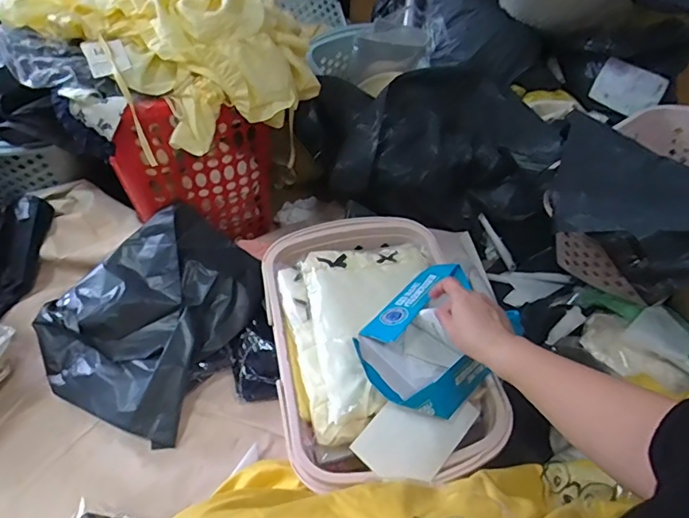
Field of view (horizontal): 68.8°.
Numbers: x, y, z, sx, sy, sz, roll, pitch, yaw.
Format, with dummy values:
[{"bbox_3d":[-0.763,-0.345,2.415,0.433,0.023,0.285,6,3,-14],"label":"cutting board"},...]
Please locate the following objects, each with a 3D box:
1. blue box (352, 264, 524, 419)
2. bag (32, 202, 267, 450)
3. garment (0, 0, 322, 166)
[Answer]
[{"bbox_3d":[0.120,0.107,0.687,0.230,0.056,0.160,-36,59,-29],"label":"blue box"},{"bbox_3d":[-0.358,0.085,0.948,0.331,0.152,0.398,24,51,18],"label":"bag"},{"bbox_3d":[-0.286,-0.360,0.841,0.424,0.173,0.322,29,53,22],"label":"garment"}]

